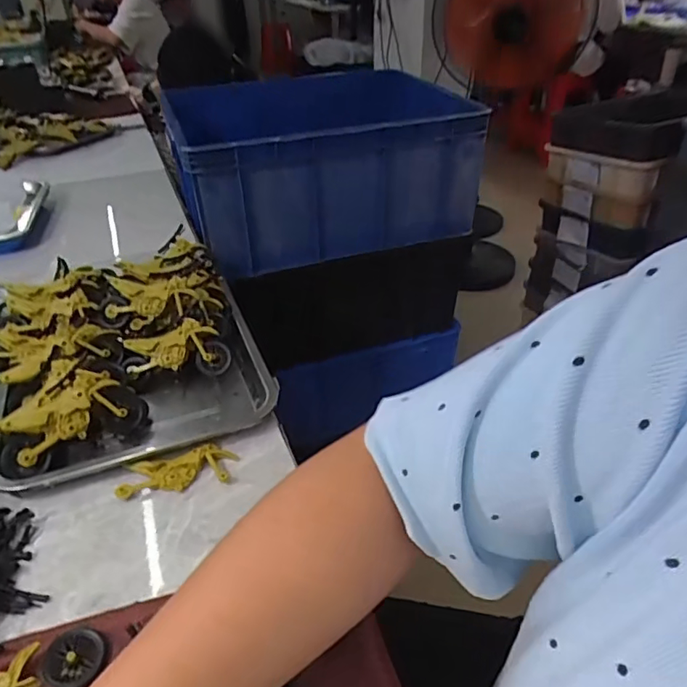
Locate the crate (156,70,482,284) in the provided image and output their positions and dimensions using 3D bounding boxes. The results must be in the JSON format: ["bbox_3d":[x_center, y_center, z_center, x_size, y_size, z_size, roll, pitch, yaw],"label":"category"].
[{"bbox_3d":[-0.053,-0.353,1.069,0.528,0.264,0.455,-12,37,-15],"label":"crate"}]

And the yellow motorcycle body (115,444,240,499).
[{"bbox_3d":[-0.145,0.111,0.475,0.097,0.013,0.039,-9,36,-11],"label":"yellow motorcycle body"}]

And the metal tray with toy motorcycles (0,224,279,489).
[{"bbox_3d":[-0.247,-0.007,0.594,0.276,0.074,0.341,-14,37,-18],"label":"metal tray with toy motorcycles"}]

